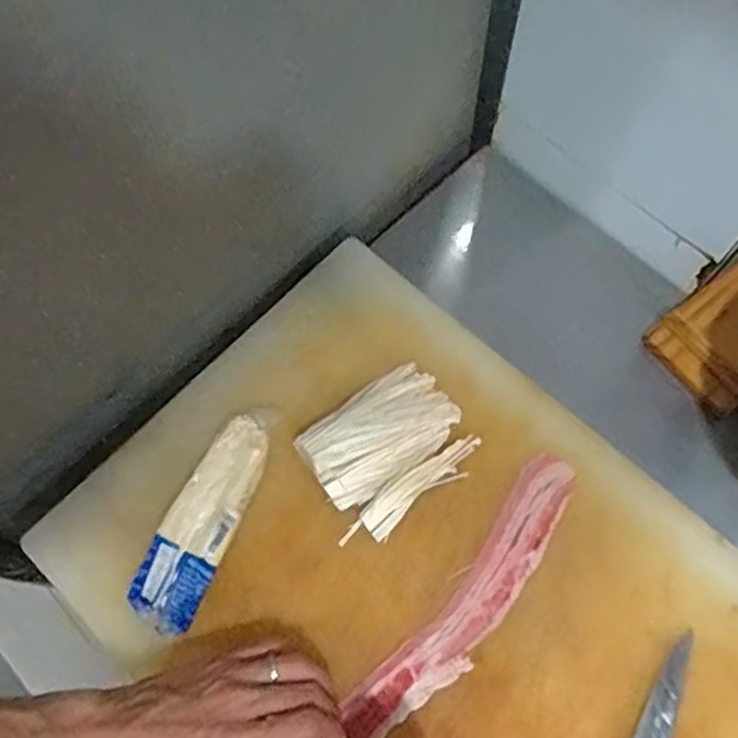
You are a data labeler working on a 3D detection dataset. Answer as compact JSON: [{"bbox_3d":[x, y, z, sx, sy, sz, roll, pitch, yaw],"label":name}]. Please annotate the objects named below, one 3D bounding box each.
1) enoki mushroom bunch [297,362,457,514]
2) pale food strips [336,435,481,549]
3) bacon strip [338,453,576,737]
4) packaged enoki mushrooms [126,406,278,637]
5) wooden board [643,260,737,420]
[{"bbox_3d":[0.009,0.053,0.595,0.126,0.037,0.073,-34,71,-11],"label":"enoki mushroom bunch"},{"bbox_3d":[0.036,0.101,0.591,0.137,0.011,0.030,-37,72,-12],"label":"pale food strips"},{"bbox_3d":[0.081,0.179,0.560,0.052,0.006,0.263,38,74,15],"label":"bacon strip"},{"bbox_3d":[-0.128,0.113,0.575,0.053,0.023,0.182,21,70,10],"label":"packaged enoki mushrooms"},{"bbox_3d":[0.347,-0.045,0.658,0.169,0.027,0.097,-38,72,-12],"label":"wooden board"}]

